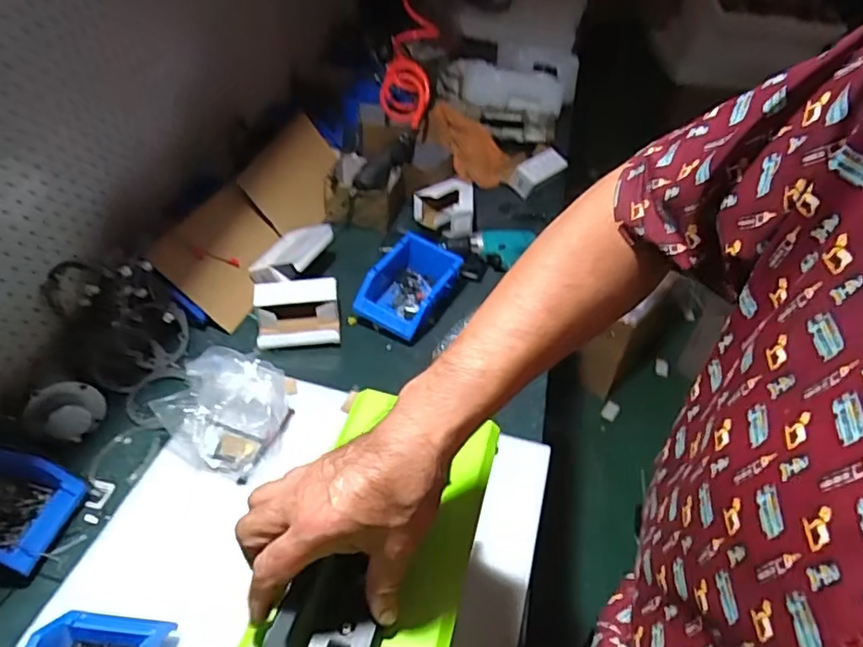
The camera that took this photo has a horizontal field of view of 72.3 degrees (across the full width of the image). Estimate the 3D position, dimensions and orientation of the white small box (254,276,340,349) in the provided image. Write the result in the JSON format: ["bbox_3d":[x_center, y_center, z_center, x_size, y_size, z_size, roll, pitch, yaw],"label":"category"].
[{"bbox_3d":[-0.222,-0.019,0.981,0.134,0.063,0.106,-4,44,-9],"label":"white small box"}]

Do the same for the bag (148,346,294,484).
[{"bbox_3d":[-0.284,0.116,0.803,0.147,0.103,0.132,18,45,14],"label":"bag"}]

